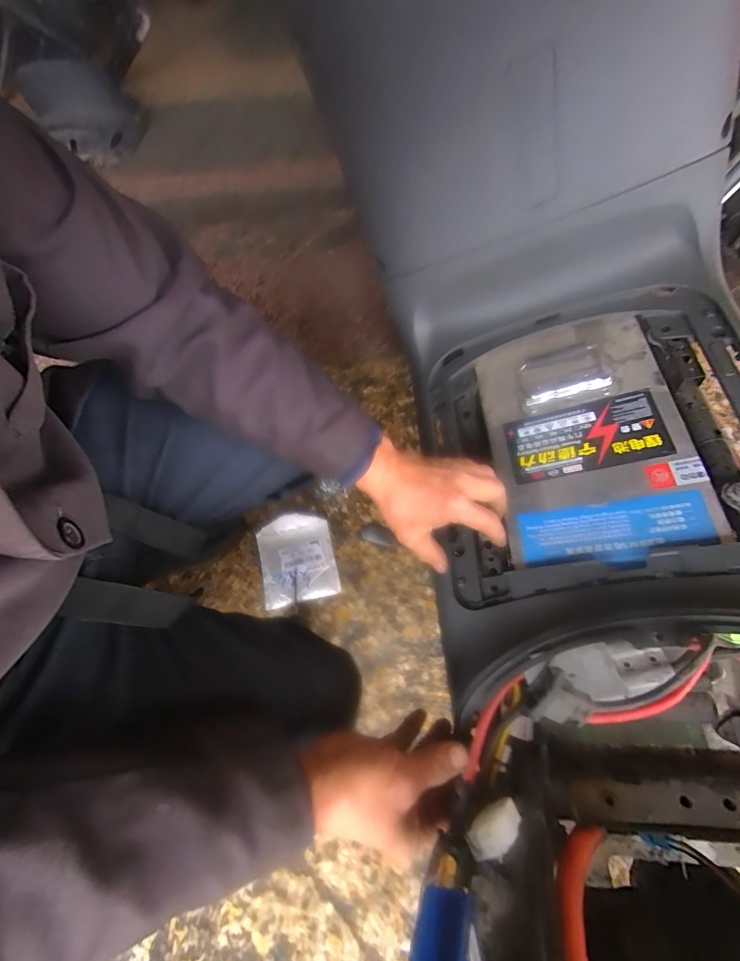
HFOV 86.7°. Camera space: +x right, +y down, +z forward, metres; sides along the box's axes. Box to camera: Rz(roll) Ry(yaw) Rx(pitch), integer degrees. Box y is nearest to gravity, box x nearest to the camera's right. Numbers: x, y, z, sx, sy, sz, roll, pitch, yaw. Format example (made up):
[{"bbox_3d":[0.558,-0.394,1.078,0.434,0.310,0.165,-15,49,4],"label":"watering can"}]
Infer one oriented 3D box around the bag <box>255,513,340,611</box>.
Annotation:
[{"bbox_3d":[-0.125,0.133,0.673,0.121,0.025,0.147,-12,64,-7],"label":"bag"}]

